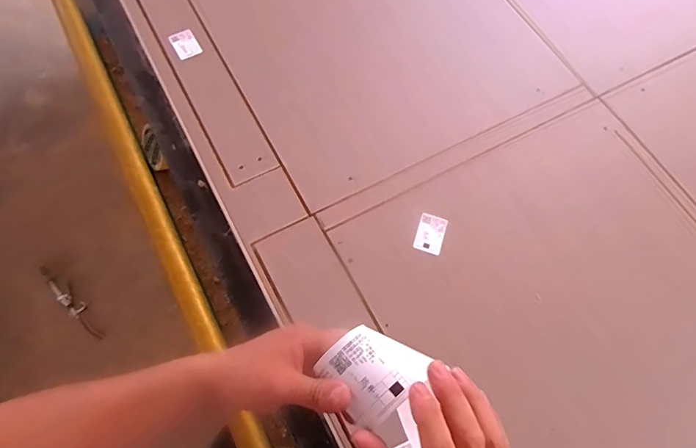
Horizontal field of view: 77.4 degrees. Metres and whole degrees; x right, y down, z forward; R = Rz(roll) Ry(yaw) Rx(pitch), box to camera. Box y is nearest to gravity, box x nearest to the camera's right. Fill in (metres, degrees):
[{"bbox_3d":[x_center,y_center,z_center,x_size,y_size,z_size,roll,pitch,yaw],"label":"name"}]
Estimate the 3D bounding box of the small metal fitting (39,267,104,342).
[{"bbox_3d":[-0.957,0.268,1.502,0.067,0.043,0.318,-40,90,-17],"label":"small metal fitting"}]

